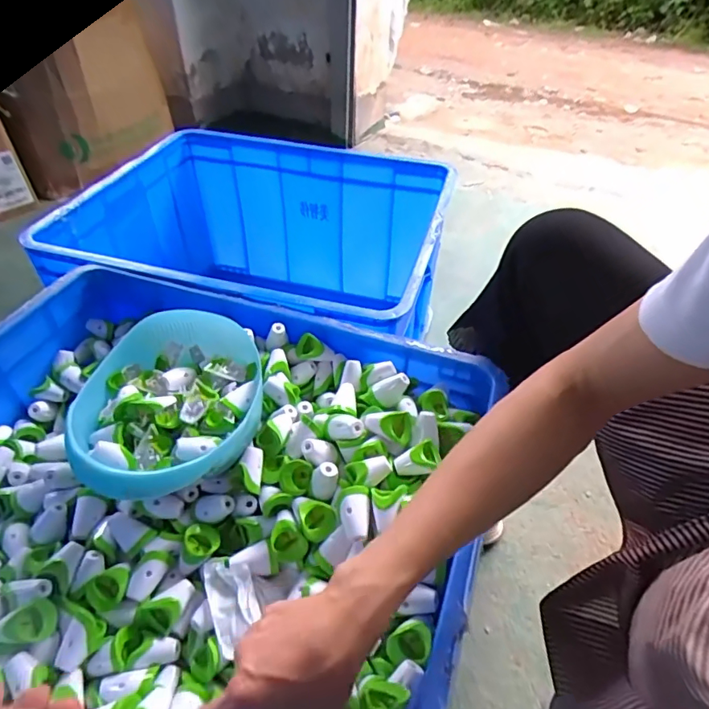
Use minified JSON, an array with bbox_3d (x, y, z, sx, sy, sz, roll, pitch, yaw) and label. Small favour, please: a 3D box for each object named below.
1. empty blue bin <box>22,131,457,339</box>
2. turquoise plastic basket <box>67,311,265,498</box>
[{"bbox_3d":[-0.159,-0.126,0.959,0.588,0.373,0.509,12,44,10],"label":"empty blue bin"},{"bbox_3d":[-0.180,0.046,0.491,0.175,0.059,0.196,-11,44,-14],"label":"turquoise plastic basket"}]

